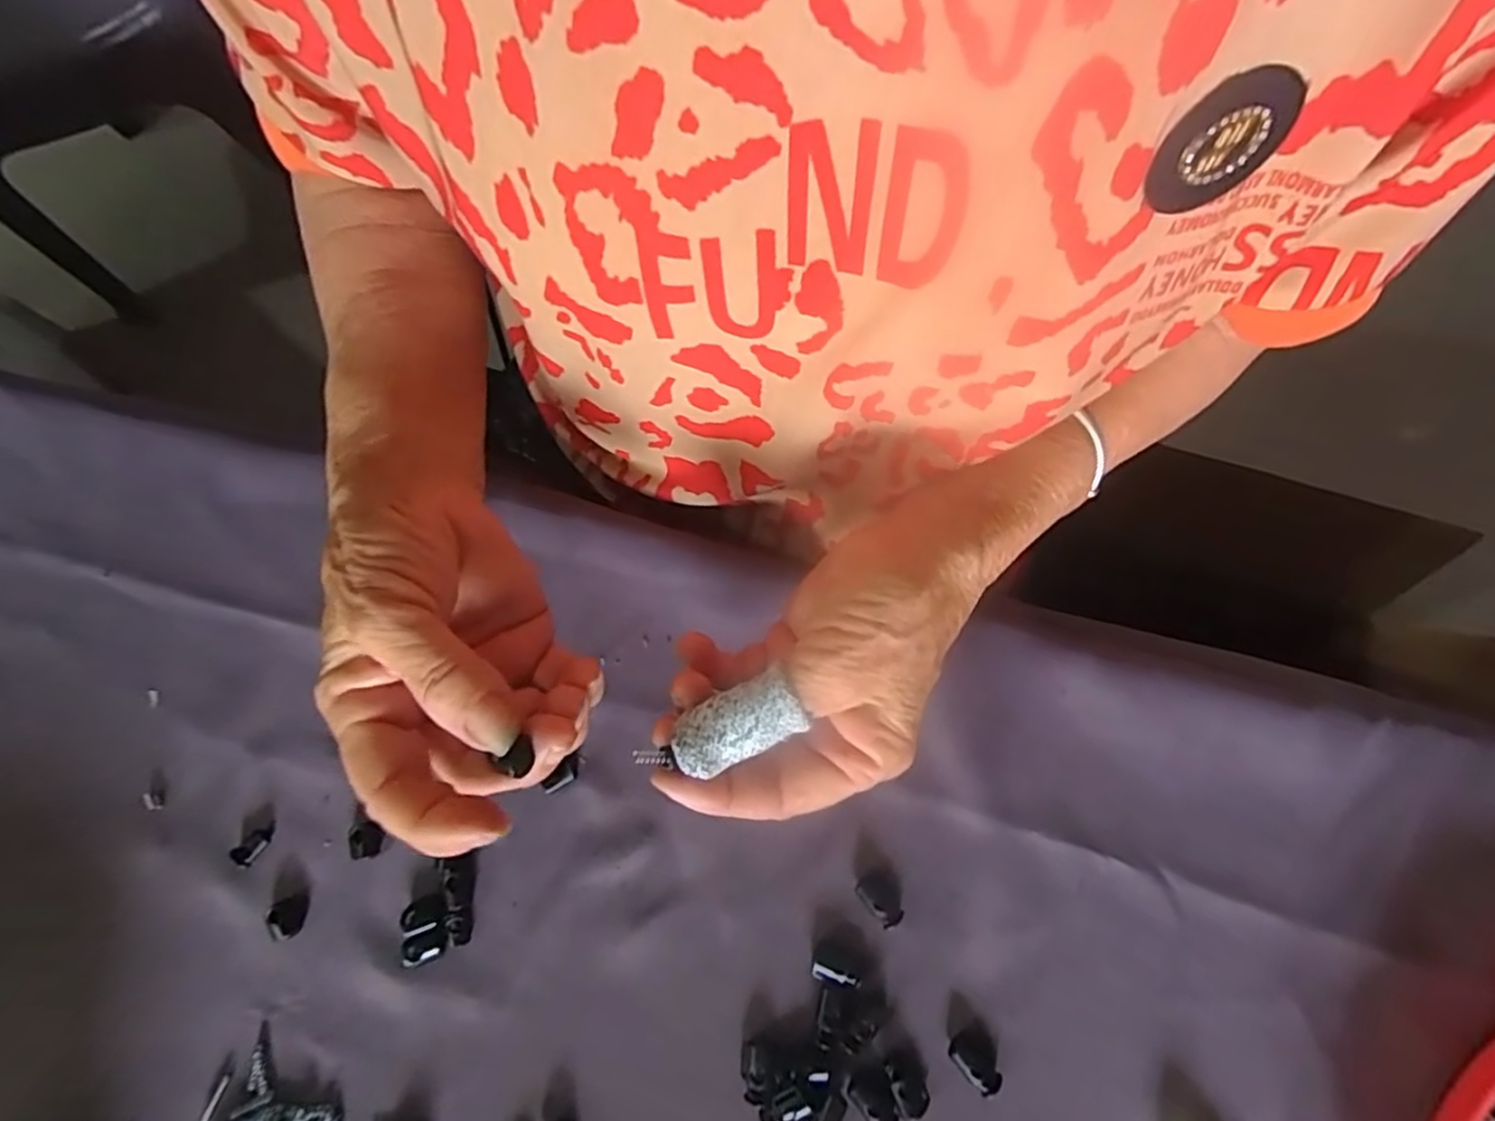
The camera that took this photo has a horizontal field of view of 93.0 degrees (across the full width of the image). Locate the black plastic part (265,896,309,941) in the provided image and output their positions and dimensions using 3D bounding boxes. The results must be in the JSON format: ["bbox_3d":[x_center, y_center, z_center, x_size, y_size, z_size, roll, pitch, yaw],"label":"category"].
[{"bbox_3d":[-0.190,0.147,0.291,0.015,0.004,0.016,0,74,1],"label":"black plastic part"}]

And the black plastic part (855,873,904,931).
[{"bbox_3d":[0.055,0.138,0.289,0.014,0.008,0.020,-33,76,-8],"label":"black plastic part"}]

